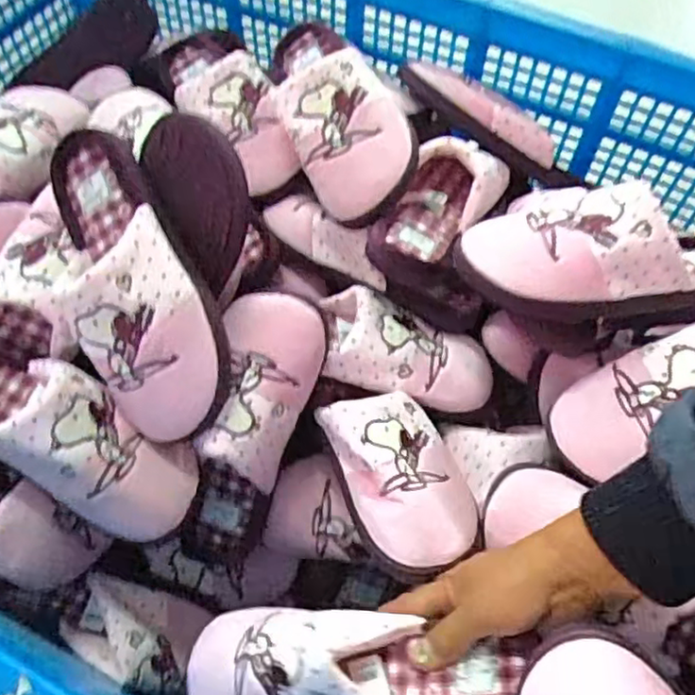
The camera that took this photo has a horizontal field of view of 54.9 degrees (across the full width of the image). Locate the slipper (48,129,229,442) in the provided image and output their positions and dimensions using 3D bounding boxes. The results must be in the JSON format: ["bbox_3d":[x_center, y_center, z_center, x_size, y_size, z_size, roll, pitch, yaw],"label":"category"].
[{"bbox_3d":[-0.162,-0.051,0.496,0.100,0.077,0.232,-19,81,-13],"label":"slipper"}]

